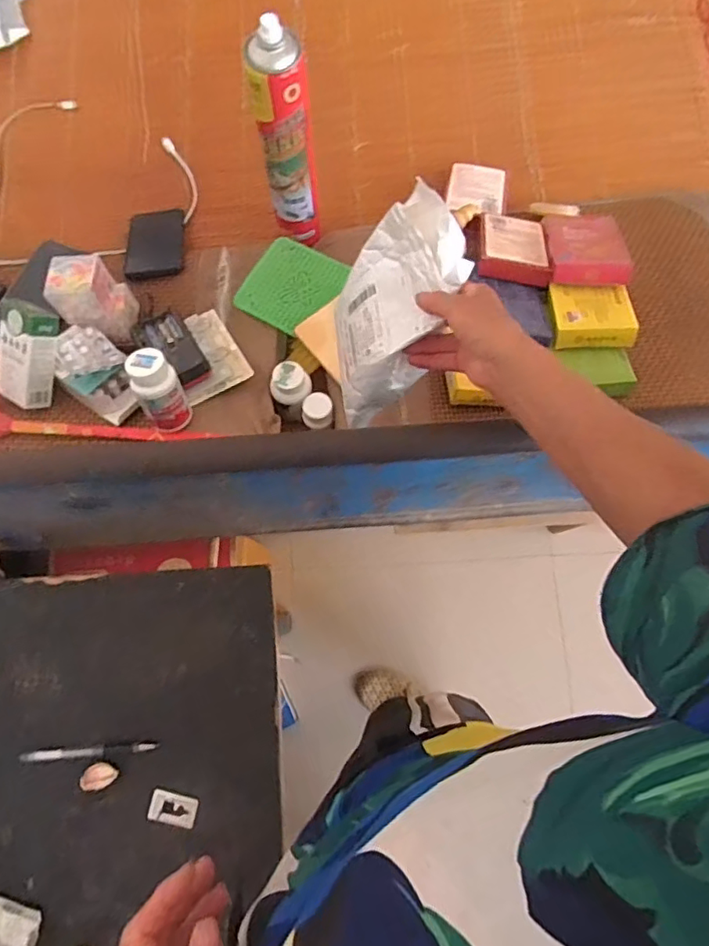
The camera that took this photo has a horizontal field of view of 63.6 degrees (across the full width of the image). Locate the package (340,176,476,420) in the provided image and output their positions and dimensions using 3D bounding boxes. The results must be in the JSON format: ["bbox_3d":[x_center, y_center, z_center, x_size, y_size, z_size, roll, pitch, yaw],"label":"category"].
[{"bbox_3d":[0.033,-0.158,0.559,0.041,0.215,0.134,-10,70,-38],"label":"package"}]

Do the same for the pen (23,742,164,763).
[{"bbox_3d":[-0.263,0.277,0.569,0.130,0.011,0.010,-5,79,0],"label":"pen"}]

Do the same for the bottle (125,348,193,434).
[{"bbox_3d":[-0.216,-0.088,0.641,0.048,0.100,0.046,-16,49,-2],"label":"bottle"}]

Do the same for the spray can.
[{"bbox_3d":[-0.079,-0.393,0.724,0.071,0.311,0.066,-27,79,-4],"label":"spray can"}]

